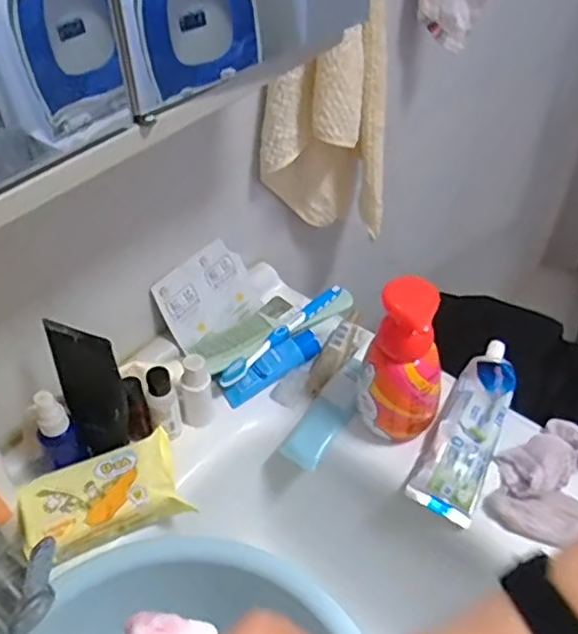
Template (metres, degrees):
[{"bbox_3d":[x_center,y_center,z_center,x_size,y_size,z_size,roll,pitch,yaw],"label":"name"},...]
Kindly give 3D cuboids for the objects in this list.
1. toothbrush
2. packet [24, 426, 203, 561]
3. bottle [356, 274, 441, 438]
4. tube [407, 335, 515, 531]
[{"bbox_3d":[-0.005,0.014,0.677,0.022,0.022,0.174,31,53,28],"label":"toothbrush"},{"bbox_3d":[-0.152,0.145,0.543,0.126,0.030,0.073,-20,48,-18],"label":"packet"},{"bbox_3d":[0.097,0.039,0.562,0.070,0.151,0.052,6,46,7],"label":"bottle"},{"bbox_3d":[0.163,0.096,0.605,0.058,0.040,0.177,19,48,19],"label":"tube"}]

